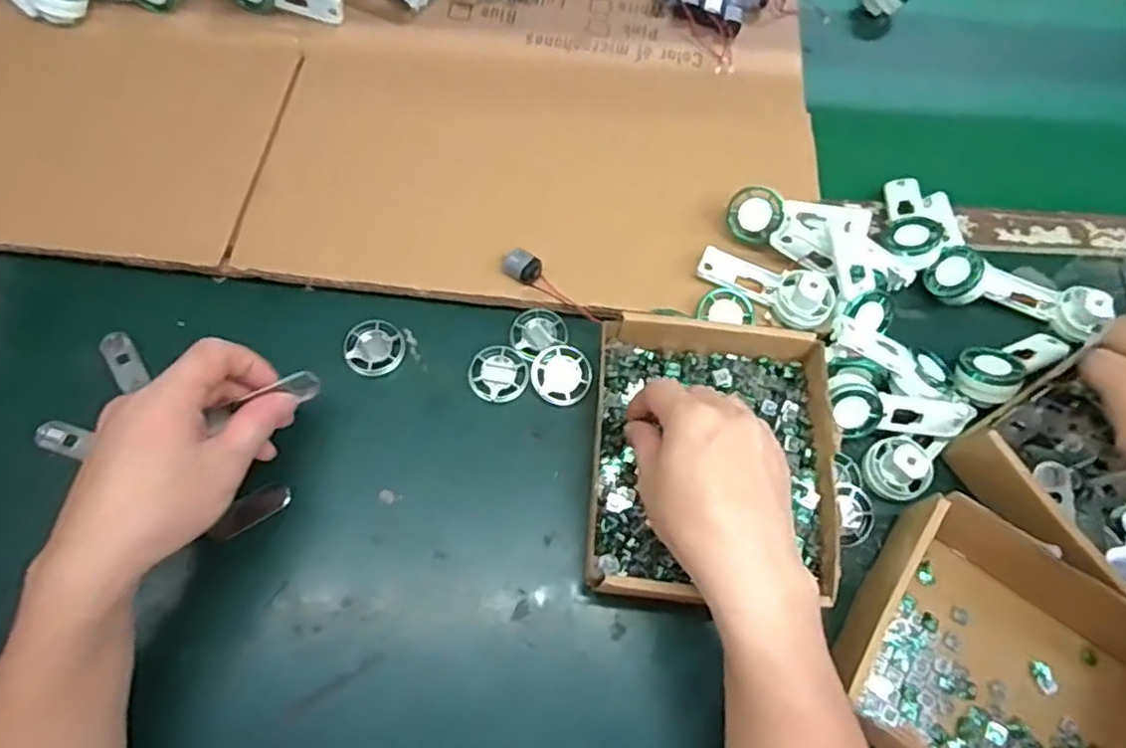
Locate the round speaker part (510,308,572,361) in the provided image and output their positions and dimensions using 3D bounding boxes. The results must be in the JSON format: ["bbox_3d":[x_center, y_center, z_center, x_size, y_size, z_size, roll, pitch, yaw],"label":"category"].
[{"bbox_3d":[-0.017,-0.030,0.476,0.039,0.009,0.035,-23,69,-13],"label":"round speaker part"}]

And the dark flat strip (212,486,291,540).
[{"bbox_3d":[-0.190,0.084,0.416,0.048,0.006,0.016,-34,73,-31],"label":"dark flat strip"}]

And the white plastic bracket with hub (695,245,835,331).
[{"bbox_3d":[0.141,-0.064,0.468,0.093,0.019,0.034,26,67,8],"label":"white plastic bracket with hub"}]

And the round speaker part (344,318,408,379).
[{"bbox_3d":[-0.128,-0.018,0.466,0.038,0.007,0.041,1,66,-3],"label":"round speaker part"}]

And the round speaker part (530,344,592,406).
[{"bbox_3d":[-0.001,0.001,0.461,0.039,0.010,0.040,1,66,-3],"label":"round speaker part"}]

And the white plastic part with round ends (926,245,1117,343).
[{"bbox_3d":[0.328,-0.061,0.499,0.118,0.036,0.041,18,66,4],"label":"white plastic part with round ends"}]

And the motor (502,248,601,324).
[{"bbox_3d":[-0.007,-0.060,0.475,0.077,0.014,0.018,36,70,-7],"label":"motor"}]

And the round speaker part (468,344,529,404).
[{"bbox_3d":[-0.043,-0.001,0.464,0.039,0.006,0.039,1,66,-3],"label":"round speaker part"}]

